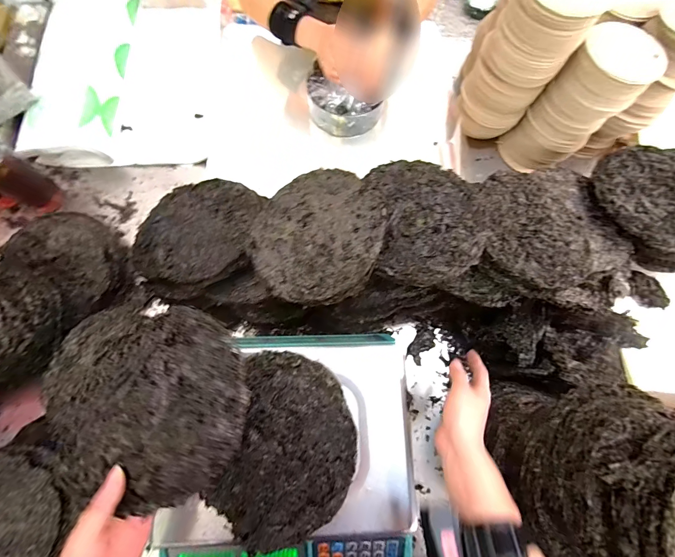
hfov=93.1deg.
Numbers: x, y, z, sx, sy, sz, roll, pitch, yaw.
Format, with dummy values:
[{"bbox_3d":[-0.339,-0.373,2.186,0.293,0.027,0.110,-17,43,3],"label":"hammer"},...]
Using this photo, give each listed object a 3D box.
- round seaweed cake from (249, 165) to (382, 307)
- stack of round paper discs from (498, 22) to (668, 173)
[{"bbox_3d":[-0.030,-0.063,0.459,0.188,0.026,0.197,-5,75,19],"label":"round seaweed cake"},{"bbox_3d":[0.484,-0.344,0.653,0.131,0.254,0.131,-31,77,-11],"label":"stack of round paper discs"}]

